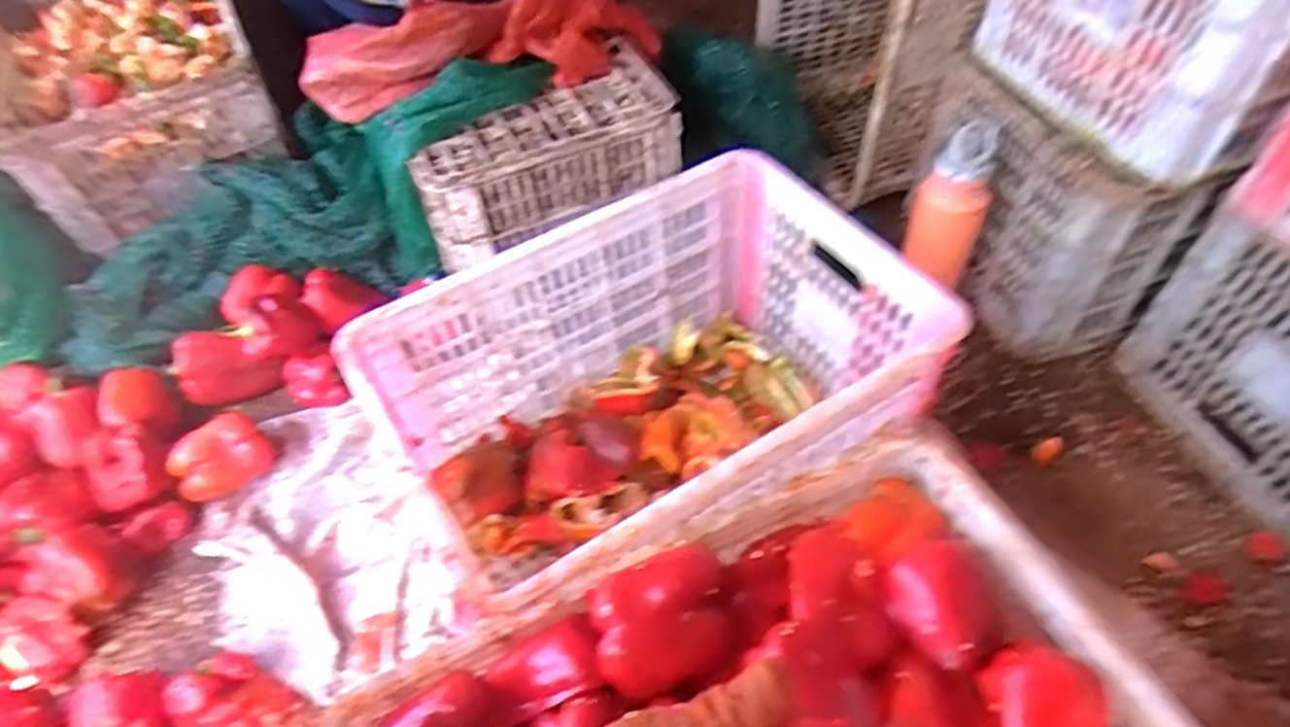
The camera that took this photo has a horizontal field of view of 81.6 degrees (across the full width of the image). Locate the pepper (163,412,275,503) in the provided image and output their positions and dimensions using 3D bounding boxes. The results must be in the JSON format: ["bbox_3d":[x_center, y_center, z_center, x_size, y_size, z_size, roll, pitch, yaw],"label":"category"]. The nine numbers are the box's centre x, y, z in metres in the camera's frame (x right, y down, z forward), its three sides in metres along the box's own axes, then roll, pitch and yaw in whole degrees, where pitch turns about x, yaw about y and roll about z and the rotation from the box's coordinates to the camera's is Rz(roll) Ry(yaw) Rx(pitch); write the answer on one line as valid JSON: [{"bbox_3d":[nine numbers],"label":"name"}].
[{"bbox_3d":[-0.529,0.118,0.931,0.071,0.072,0.111,34,61,27],"label":"pepper"}]

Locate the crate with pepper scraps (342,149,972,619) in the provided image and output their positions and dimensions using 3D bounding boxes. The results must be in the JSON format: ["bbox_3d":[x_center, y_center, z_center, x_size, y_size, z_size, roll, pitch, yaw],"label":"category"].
[{"bbox_3d":[0.016,0.045,0.810,0.491,0.273,0.350,-29,55,-18],"label":"crate with pepper scraps"}]

